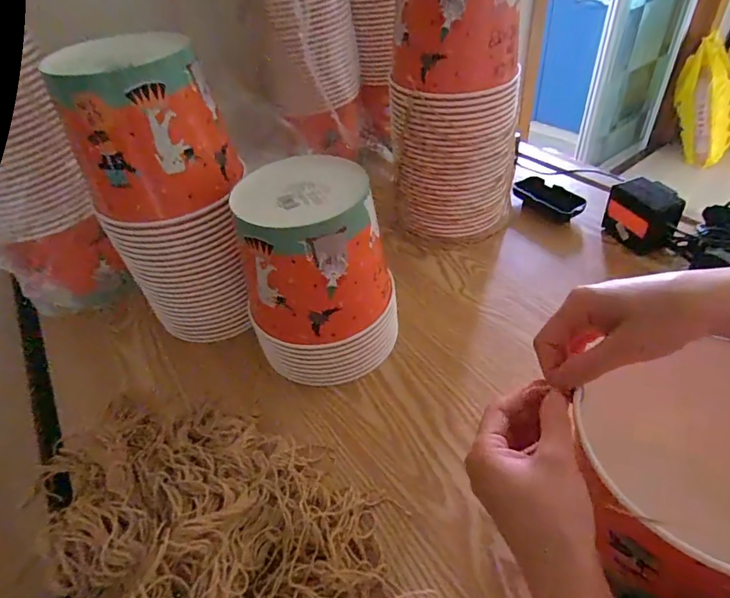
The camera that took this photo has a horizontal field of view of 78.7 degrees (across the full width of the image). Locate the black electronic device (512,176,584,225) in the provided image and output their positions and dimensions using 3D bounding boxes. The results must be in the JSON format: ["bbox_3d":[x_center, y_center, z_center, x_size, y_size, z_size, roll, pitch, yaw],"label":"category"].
[{"bbox_3d":[0.276,-0.148,0.664,0.059,0.025,0.104,-32,49,-24],"label":"black electronic device"}]

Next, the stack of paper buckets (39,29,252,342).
[{"bbox_3d":[-0.196,-0.104,0.472,0.148,0.293,0.116,-28,48,-21],"label":"stack of paper buckets"}]

